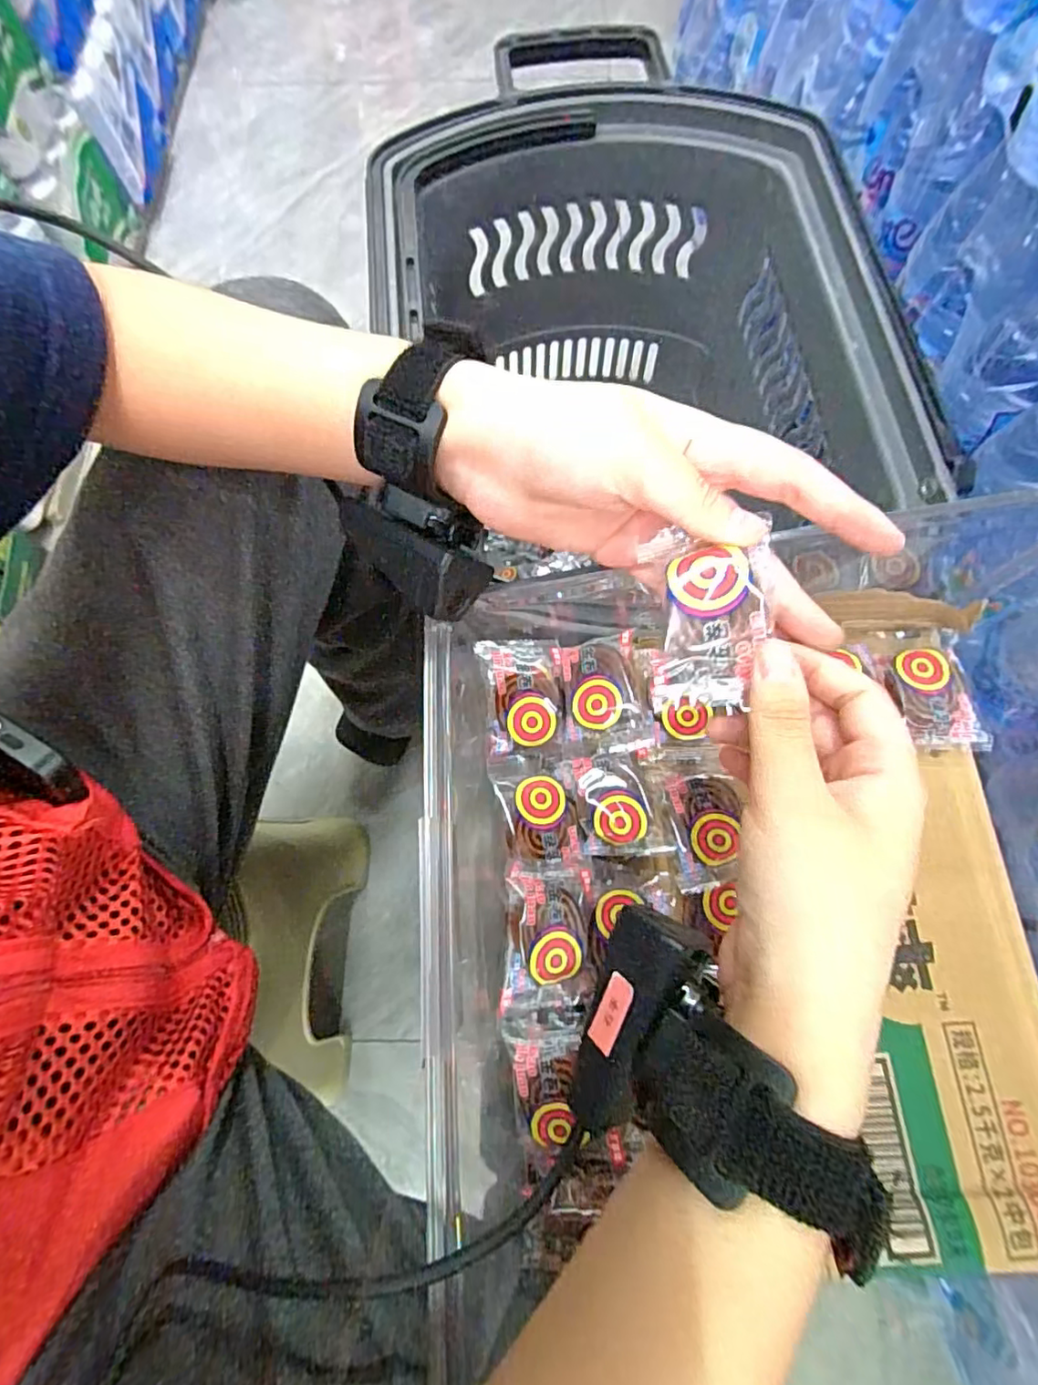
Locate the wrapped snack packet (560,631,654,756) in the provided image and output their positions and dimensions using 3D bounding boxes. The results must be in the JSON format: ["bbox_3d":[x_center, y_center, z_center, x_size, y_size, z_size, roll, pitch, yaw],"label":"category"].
[{"bbox_3d":[0.046,0.002,0.312,0.043,0.020,0.060,-6,73,-1],"label":"wrapped snack packet"}]

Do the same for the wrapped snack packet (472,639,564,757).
[{"bbox_3d":[0.002,0.002,0.313,0.043,0.010,0.059,-2,82,-14],"label":"wrapped snack packet"}]

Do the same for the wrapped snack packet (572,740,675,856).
[{"bbox_3d":[0.051,0.053,0.296,0.043,0.012,0.053,-7,73,-1],"label":"wrapped snack packet"}]

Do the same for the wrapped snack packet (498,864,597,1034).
[{"bbox_3d":[0.015,0.119,0.281,0.044,0.013,0.069,9,77,-20],"label":"wrapped snack packet"}]

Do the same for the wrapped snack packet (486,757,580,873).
[{"bbox_3d":[0.008,0.061,0.302,0.043,0.018,0.057,-4,73,0],"label":"wrapped snack packet"}]

